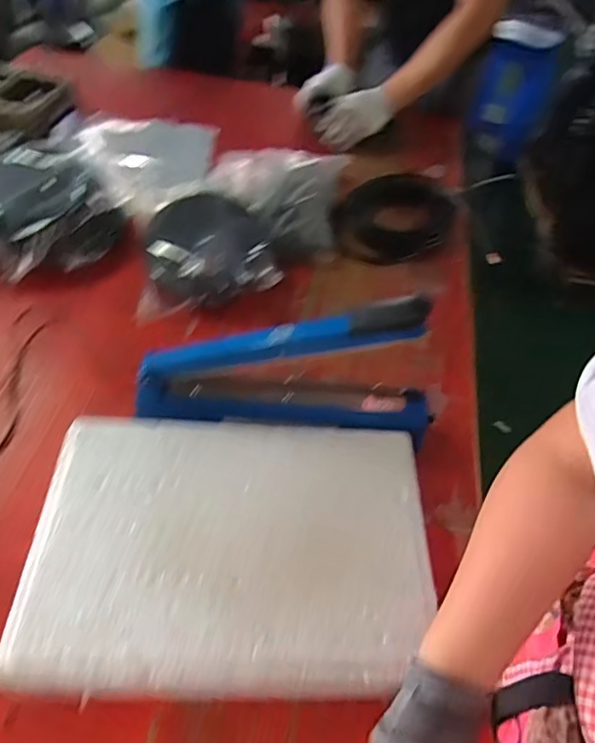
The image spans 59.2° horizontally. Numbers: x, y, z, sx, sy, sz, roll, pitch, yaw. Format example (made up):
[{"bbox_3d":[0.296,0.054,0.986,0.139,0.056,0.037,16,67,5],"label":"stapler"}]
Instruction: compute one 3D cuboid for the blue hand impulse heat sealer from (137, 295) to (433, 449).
[{"bbox_3d":[-0.025,0.010,0.673,0.373,0.203,0.070,-3,45,7],"label":"blue hand impulse heat sealer"}]

